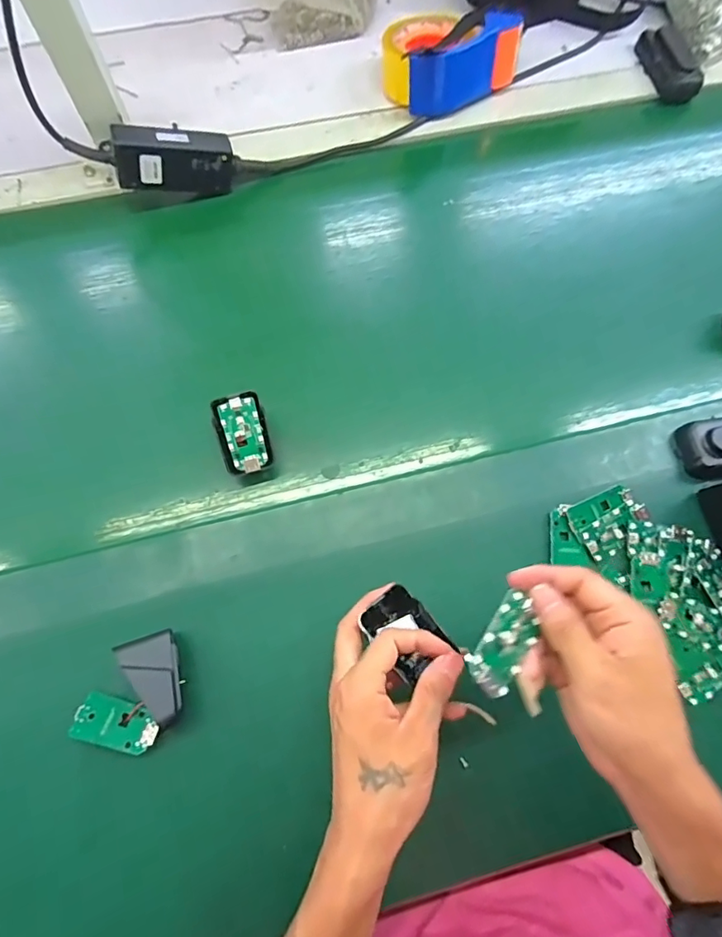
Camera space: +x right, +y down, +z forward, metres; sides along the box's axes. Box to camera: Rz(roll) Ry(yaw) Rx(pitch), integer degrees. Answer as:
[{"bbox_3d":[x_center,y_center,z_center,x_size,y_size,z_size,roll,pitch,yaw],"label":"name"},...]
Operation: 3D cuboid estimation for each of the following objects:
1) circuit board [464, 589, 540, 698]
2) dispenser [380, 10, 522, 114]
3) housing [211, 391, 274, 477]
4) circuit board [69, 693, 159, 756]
[{"bbox_3d":[0.086,0.104,0.294,0.062,0.005,0.032,-41,98,-31],"label":"circuit board"},{"bbox_3d":[0.094,-0.484,0.583,0.139,0.068,0.122,-35,72,-12],"label":"dispenser"},{"bbox_3d":[-0.102,-0.028,0.437,0.044,0.040,0.065,-18,69,-6],"label":"housing"},{"bbox_3d":[-0.179,0.187,0.365,0.061,0.005,0.033,11,52,4],"label":"circuit board"}]

